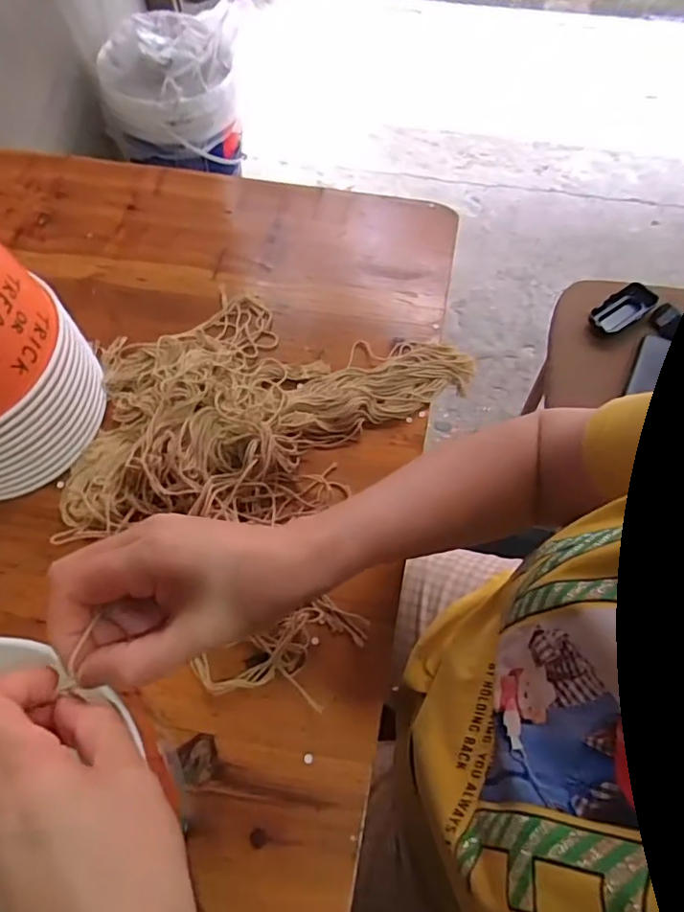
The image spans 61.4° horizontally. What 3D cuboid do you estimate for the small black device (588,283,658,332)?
[{"bbox_3d":[0.429,-0.225,0.881,0.103,0.020,0.047,-29,66,0],"label":"small black device"}]

